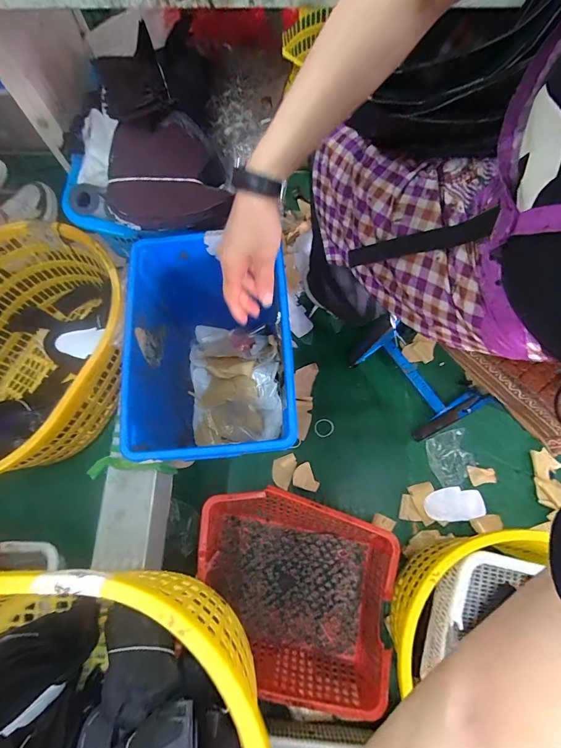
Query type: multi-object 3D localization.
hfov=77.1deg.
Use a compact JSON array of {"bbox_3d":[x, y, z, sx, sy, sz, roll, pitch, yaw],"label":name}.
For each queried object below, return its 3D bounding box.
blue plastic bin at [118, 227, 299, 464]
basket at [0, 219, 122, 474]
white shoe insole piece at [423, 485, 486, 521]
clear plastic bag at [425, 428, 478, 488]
[{"bbox_3d":[-0.124,-0.010,0.740,0.276,0.360,0.384,-5,72,0],"label":"blue plastic bin"},{"bbox_3d":[-0.622,-0.041,0.898,0.459,0.287,0.593,29,75,10],"label":"basket"},{"bbox_3d":[0.443,0.331,0.899,0.152,0.009,0.078,-5,72,0],"label":"white shoe insole piece"},{"bbox_3d":[0.455,0.222,0.939,0.119,0.009,0.127,-21,73,-5],"label":"clear plastic bag"}]

